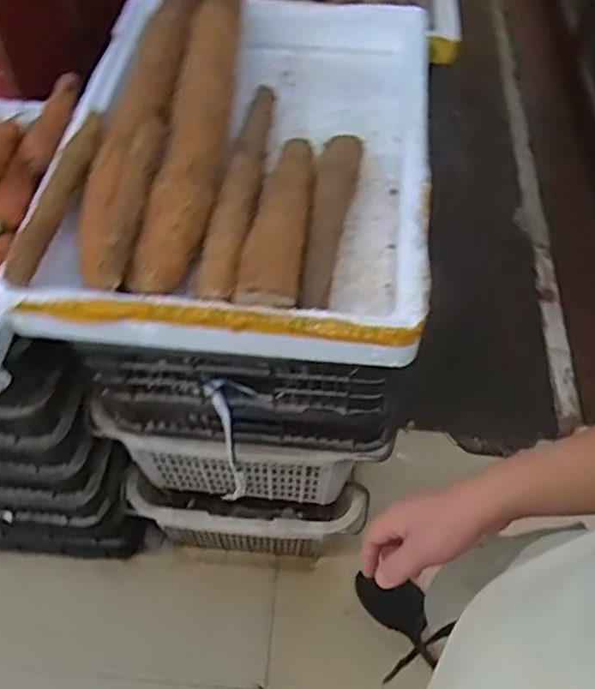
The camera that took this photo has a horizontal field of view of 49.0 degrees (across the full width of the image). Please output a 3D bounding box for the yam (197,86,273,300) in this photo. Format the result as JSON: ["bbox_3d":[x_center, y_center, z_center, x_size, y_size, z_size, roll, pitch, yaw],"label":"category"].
[{"bbox_3d":[-0.068,-0.191,0.765,0.043,0.037,0.333,6,56,2],"label":"yam"}]

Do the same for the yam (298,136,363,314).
[{"bbox_3d":[0.037,-0.142,0.743,0.044,0.053,0.229,8,56,4],"label":"yam"}]

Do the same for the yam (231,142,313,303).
[{"bbox_3d":[-0.015,-0.146,0.733,0.060,0.072,0.257,8,56,4],"label":"yam"}]

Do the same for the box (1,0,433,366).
[{"bbox_3d":[-0.054,-0.258,0.806,0.419,0.097,0.571,6,56,2],"label":"box"}]

